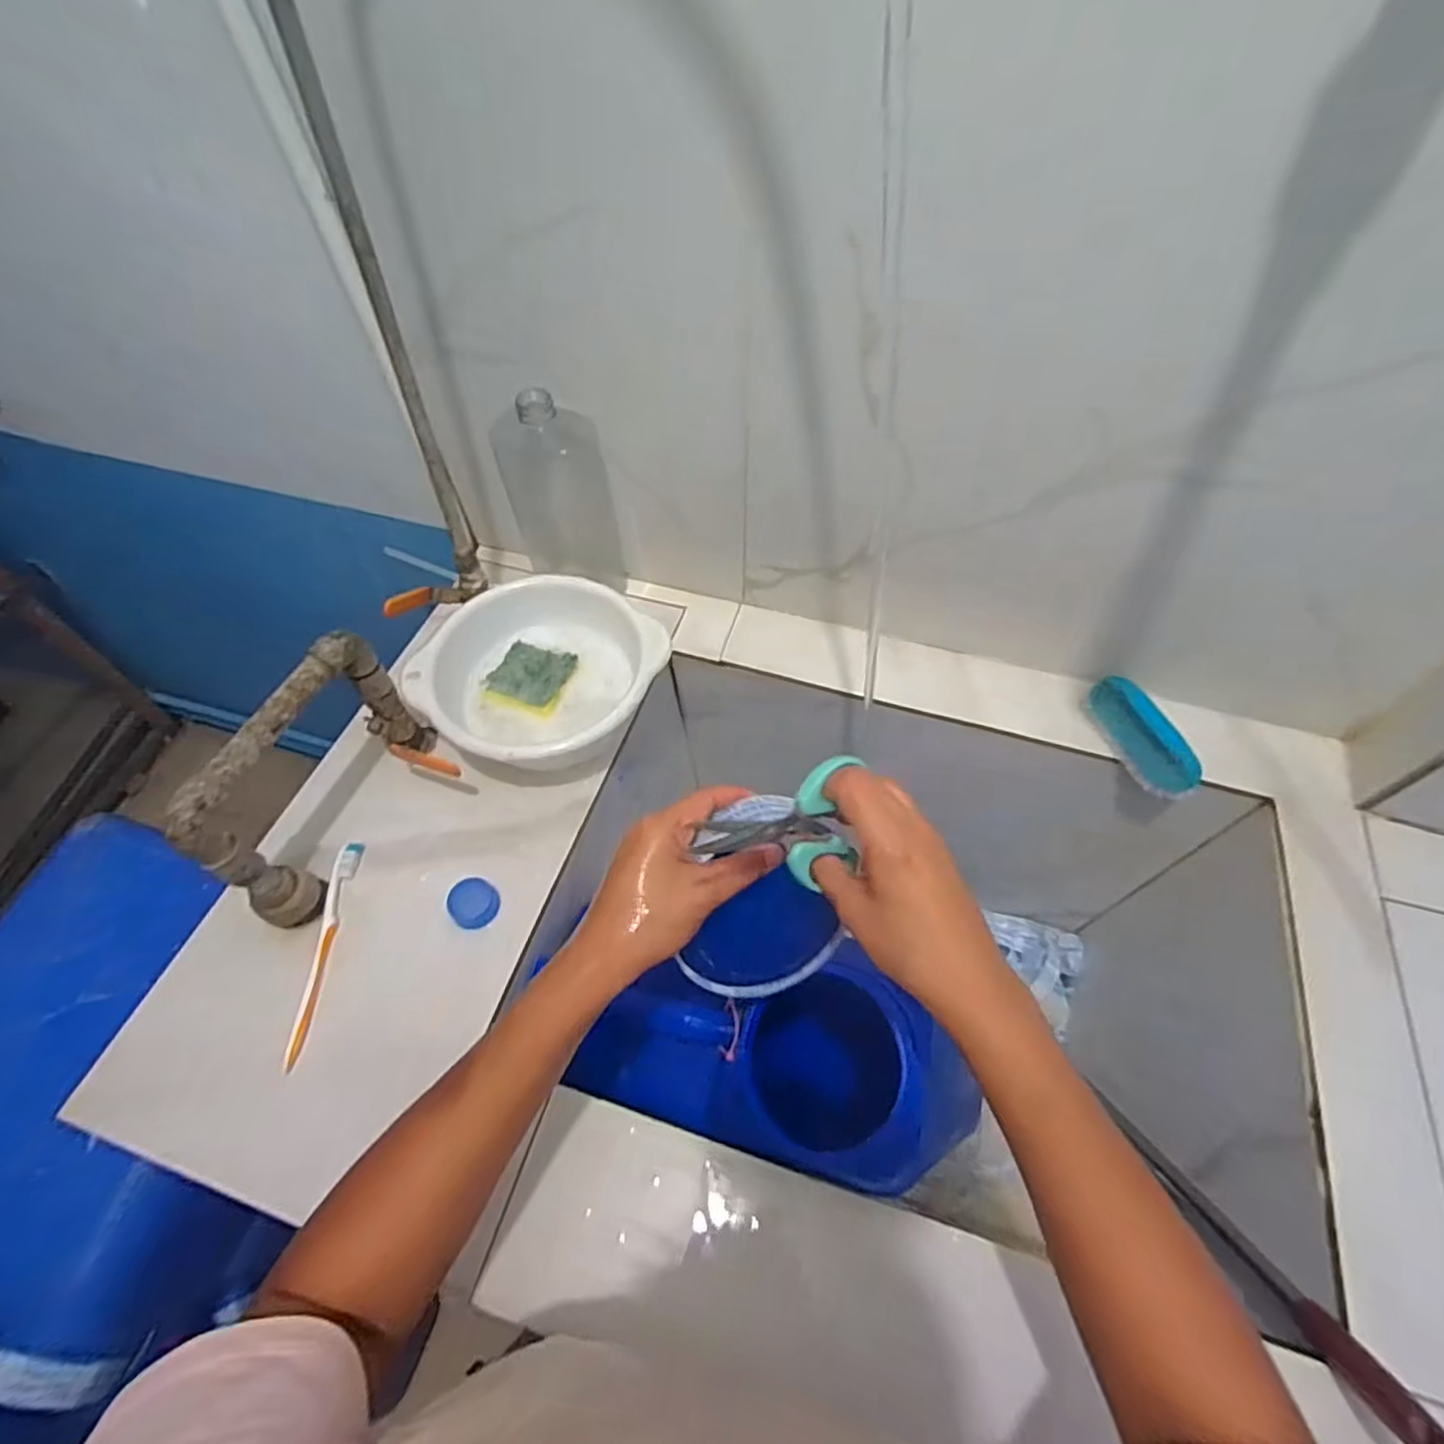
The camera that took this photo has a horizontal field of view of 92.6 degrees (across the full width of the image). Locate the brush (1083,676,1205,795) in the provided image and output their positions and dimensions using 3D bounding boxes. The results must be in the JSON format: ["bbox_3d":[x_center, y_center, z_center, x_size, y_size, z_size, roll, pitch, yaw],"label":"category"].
[{"bbox_3d":[0.390,0.011,0.641,0.052,0.029,0.125,-14,57,-8],"label":"brush"}]

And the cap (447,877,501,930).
[{"bbox_3d":[-0.205,0.150,0.572,0.036,0.022,0.038,0,56,1],"label":"cap"}]

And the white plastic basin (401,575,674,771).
[{"bbox_3d":[-0.168,-0.038,0.655,0.201,0.089,0.202,0,56,1],"label":"white plastic basin"}]

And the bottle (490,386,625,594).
[{"bbox_3d":[-0.162,-0.219,0.689,0.104,0.222,0.053,-12,57,-7],"label":"bottle"}]

